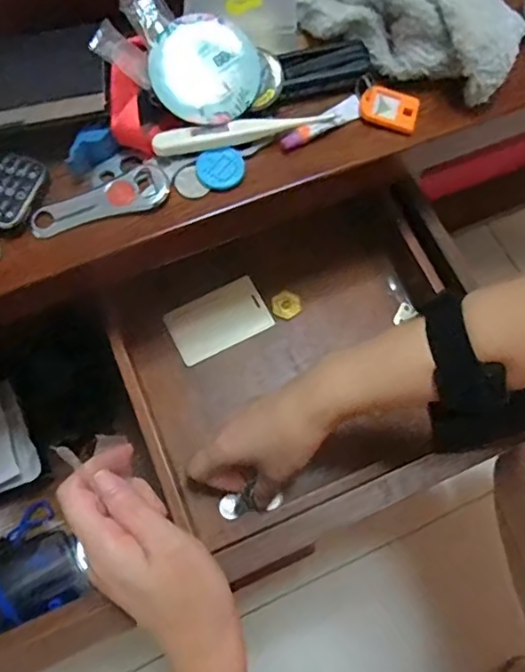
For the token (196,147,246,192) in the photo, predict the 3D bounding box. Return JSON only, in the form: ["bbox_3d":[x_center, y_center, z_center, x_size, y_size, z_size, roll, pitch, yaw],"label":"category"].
[{"bbox_3d":[-0.028,-0.111,0.376,0.032,0.004,0.028,-20,88,-9],"label":"token"}]

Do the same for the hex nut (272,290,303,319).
[{"bbox_3d":[0.021,-0.028,0.508,0.024,0.005,0.024,-34,73,-12],"label":"hex nut"}]

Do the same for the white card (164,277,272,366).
[{"bbox_3d":[-0.038,-0.014,0.498,0.086,0.005,0.052,-27,79,-15],"label":"white card"}]

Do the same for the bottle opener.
[{"bbox_3d":[-0.103,-0.084,0.364,0.089,0.005,0.026,-25,91,-7],"label":"bottle opener"}]

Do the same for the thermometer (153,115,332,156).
[{"bbox_3d":[-0.013,-0.135,0.375,0.118,0.008,0.014,-9,70,-4],"label":"thermometer"}]

